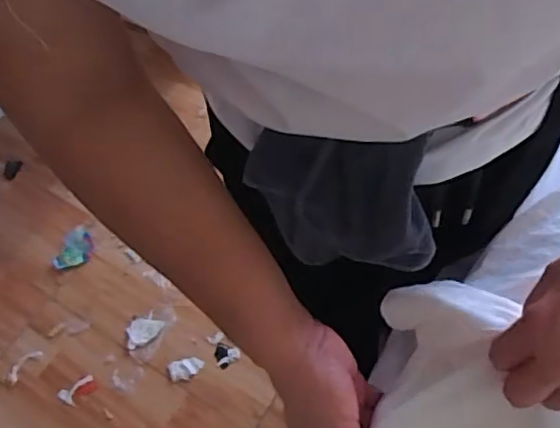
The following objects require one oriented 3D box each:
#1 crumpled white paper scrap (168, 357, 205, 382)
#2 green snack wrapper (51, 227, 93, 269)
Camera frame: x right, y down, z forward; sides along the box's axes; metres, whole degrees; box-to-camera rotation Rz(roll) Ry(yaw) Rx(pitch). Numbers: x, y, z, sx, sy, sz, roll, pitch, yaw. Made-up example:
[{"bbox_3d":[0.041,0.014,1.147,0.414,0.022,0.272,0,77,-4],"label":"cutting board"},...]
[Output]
[{"bbox_3d":[-0.203,0.335,1.264,0.073,0.012,0.044,-18,56,-1],"label":"crumpled white paper scrap"},{"bbox_3d":[-0.528,0.092,1.498,0.068,0.031,0.119,10,60,16],"label":"green snack wrapper"}]

